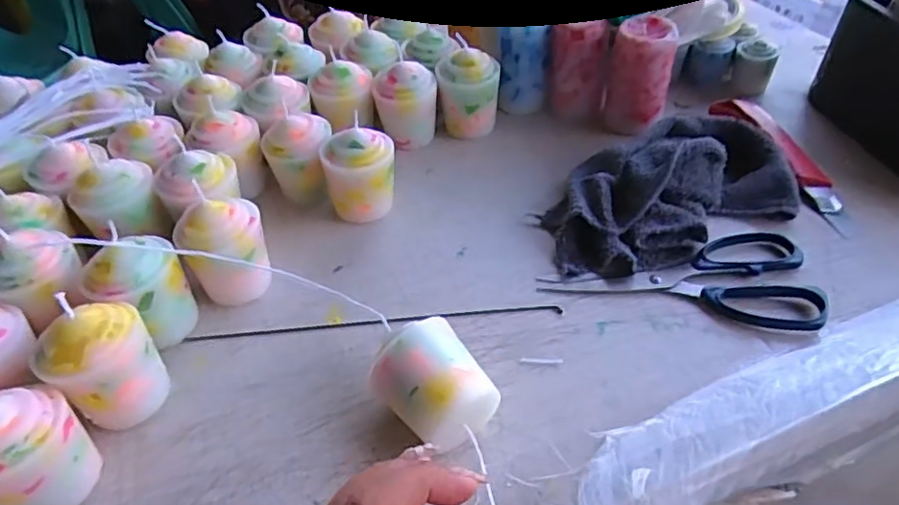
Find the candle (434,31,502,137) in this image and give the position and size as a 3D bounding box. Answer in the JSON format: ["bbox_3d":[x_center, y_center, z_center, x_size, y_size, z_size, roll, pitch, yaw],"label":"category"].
[{"bbox_3d":[0.016,-0.148,0.569,0.050,0.074,0.050,32,55,32],"label":"candle"}]

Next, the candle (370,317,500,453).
[{"bbox_3d":[-0.009,0.076,0.346,0.054,0.054,0.056,-32,52,-25],"label":"candle"}]

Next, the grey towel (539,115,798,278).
[{"bbox_3d":[0.166,-0.051,0.472,0.205,0.050,0.109,-19,46,-15],"label":"grey towel"}]

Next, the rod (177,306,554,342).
[{"bbox_3d":[-0.050,0.048,0.423,0.253,0.009,0.009,-4,46,0],"label":"rod"}]

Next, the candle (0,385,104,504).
[{"bbox_3d":[-0.228,0.103,0.329,0.059,0.072,0.055,29,53,30],"label":"candle"}]

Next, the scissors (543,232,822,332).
[{"bbox_3d":[0.161,0.015,0.437,0.180,0.011,0.079,4,46,8],"label":"scissors"}]

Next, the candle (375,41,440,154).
[{"bbox_3d":[-0.040,-0.132,0.559,0.048,0.076,0.052,29,53,30],"label":"candle"}]

